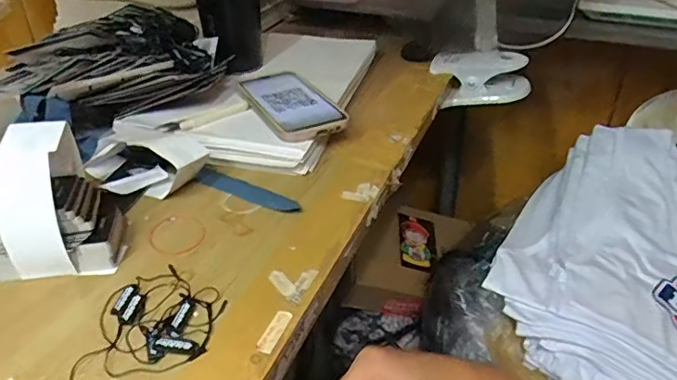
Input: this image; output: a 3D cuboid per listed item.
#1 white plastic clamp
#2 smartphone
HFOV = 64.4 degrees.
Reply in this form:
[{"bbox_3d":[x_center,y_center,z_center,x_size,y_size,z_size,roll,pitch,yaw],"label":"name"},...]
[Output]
[{"bbox_3d":[0.200,-0.157,0.755,0.138,0.064,0.046,5,35,7],"label":"white plastic clamp"},{"bbox_3d":[-0.054,-0.100,0.604,0.080,0.008,0.158,-19,40,-20],"label":"smartphone"}]

